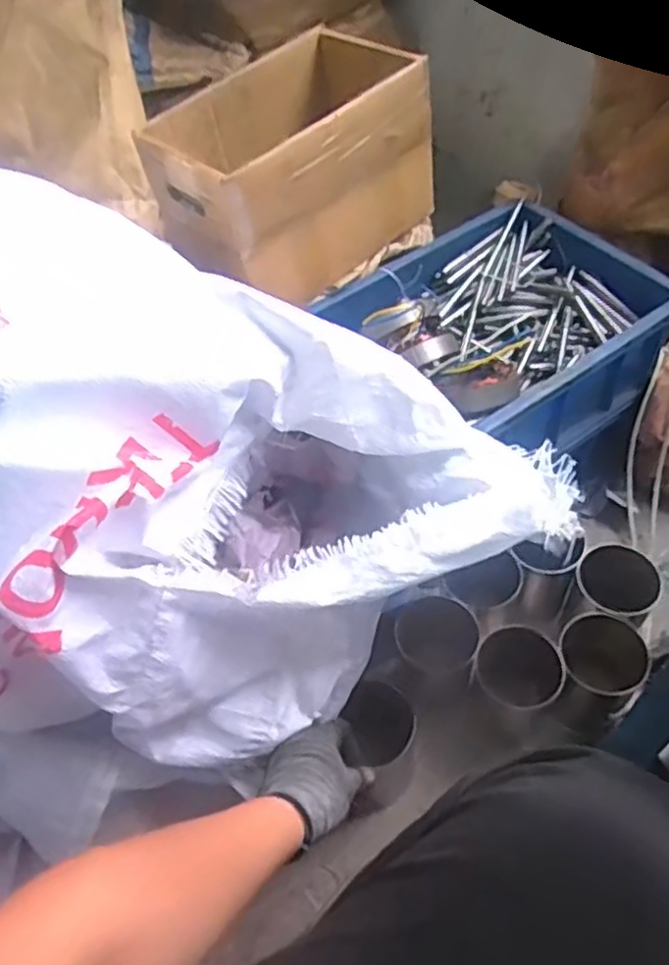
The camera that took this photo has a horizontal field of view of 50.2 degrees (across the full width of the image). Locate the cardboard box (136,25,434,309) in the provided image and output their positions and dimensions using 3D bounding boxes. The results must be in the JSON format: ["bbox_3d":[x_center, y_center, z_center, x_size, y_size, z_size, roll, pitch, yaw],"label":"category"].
[{"bbox_3d":[-0.055,-0.396,0.901,0.318,0.192,0.208,-39,60,-22],"label":"cardboard box"}]

